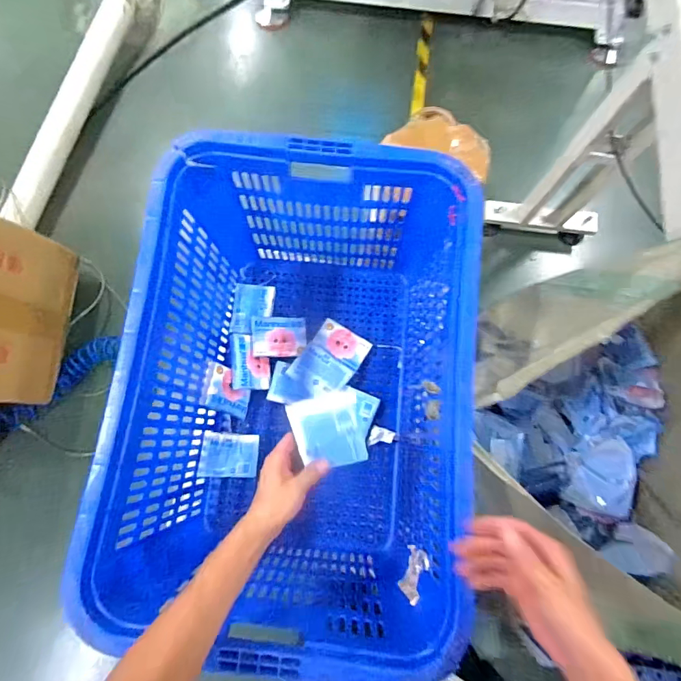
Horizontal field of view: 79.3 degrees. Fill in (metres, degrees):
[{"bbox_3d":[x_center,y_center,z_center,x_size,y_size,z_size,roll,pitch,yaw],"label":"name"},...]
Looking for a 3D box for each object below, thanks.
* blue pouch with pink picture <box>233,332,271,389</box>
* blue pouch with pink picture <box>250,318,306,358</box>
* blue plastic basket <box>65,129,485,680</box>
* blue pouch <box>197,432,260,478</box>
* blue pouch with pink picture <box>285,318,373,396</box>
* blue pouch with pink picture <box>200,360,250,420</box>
[{"bbox_3d":[-0.190,0.046,0.879,0.080,0.009,0.115,6,78,-33],"label":"blue pouch with pink picture"},{"bbox_3d":[-0.132,-0.009,0.895,0.115,0.017,0.088,-1,71,-17],"label":"blue pouch with pink picture"},{"bbox_3d":[-0.066,0.082,0.730,0.481,0.374,0.715,6,76,1],"label":"blue plastic basket"},{"bbox_3d":[-0.228,0.235,0.846,0.118,0.013,0.087,11,67,-28],"label":"blue pouch"},{"bbox_3d":[-0.025,0.043,0.892,0.122,0.035,0.165,33,78,8],"label":"blue pouch with pink picture"},{"bbox_3d":[-0.231,0.102,0.847,0.014,0.124,0.087,-5,64,36],"label":"blue pouch with pink picture"}]

